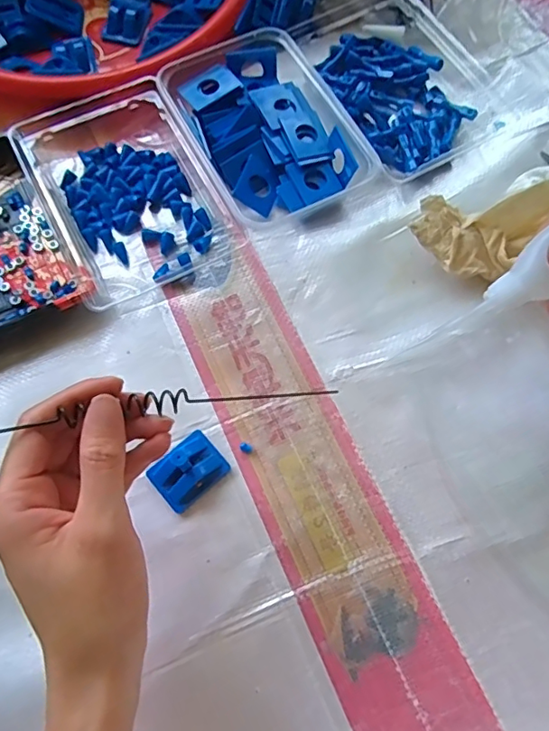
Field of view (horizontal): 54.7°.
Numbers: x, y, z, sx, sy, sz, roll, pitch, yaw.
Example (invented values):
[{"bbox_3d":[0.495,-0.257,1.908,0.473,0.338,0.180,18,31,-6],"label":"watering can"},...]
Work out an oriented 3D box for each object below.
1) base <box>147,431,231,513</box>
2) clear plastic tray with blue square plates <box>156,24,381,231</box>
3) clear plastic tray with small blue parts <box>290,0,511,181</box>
[{"bbox_3d":[-0.055,0.065,0.334,0.044,0.016,0.034,-40,75,-13],"label":"base"},{"bbox_3d":[-0.010,-0.184,0.409,0.109,0.035,0.157,-28,73,-10],"label":"clear plastic tray with blue square plates"},{"bbox_3d":[0.102,-0.244,0.432,0.120,0.034,0.187,-29,73,-10],"label":"clear plastic tray with small blue parts"}]

